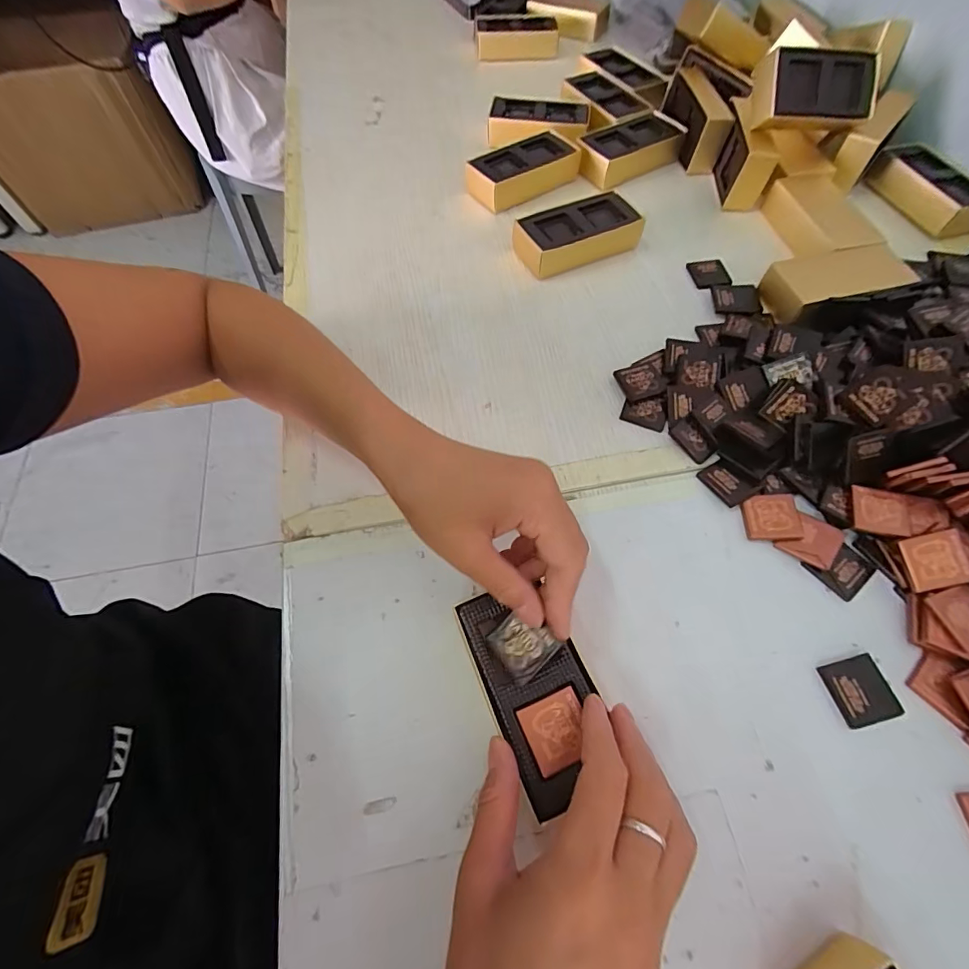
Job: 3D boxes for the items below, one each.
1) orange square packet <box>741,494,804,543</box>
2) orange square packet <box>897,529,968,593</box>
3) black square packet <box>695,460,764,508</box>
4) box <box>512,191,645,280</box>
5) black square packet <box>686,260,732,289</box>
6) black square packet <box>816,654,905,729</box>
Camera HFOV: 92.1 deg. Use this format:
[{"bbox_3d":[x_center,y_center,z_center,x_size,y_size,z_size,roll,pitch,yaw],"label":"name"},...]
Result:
[{"bbox_3d":[0.198,0.022,0.320,0.035,0.005,0.033,-1,61,0],"label":"orange square packet"},{"bbox_3d":[0.282,0.048,0.291,0.035,0.005,0.033,-15,82,8],"label":"orange square packet"},{"bbox_3d":[0.175,-0.003,0.333,0.028,0.004,0.034,-34,66,-17],"label":"black square packet"},{"bbox_3d":[0.086,-0.242,0.451,0.119,0.034,0.058,-18,63,-10],"label":"box"},{"bbox_3d":[0.215,-0.201,0.446,0.034,0.005,0.041,-6,62,-3],"label":"black square packet"},{"bbox_3d":[0.222,0.121,0.274,0.037,0.006,0.035,-11,59,-8],"label":"black square packet"}]

